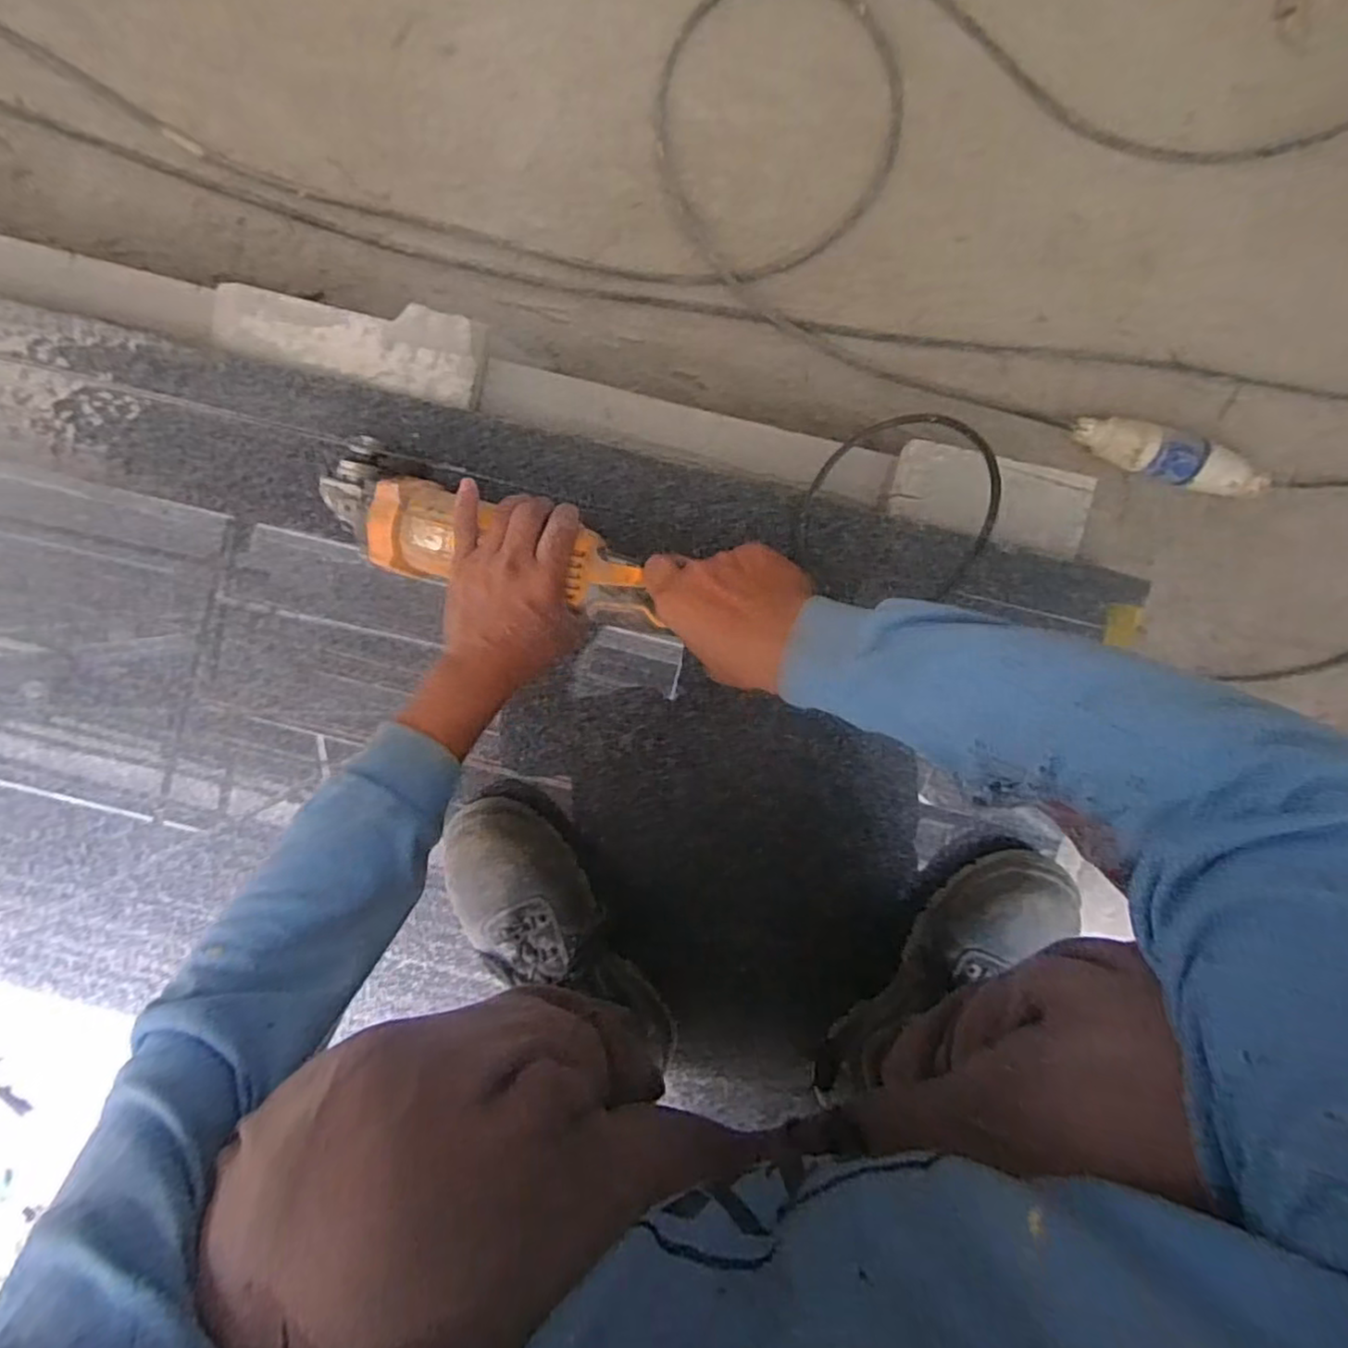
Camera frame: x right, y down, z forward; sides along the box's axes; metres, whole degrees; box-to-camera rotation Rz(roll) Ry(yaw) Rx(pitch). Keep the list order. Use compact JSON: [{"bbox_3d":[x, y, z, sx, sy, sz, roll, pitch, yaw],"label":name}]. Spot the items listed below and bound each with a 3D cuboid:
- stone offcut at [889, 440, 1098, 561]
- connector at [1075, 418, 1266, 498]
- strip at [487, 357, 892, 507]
[{"bbox_3d":[0.272,-0.150,0.574,0.163,0.017,0.070,13,99,1],"label":"stone offcut"},{"bbox_3d":[0.513,-0.222,0.696,0.198,0.043,0.044,17,99,0],"label":"connector"},{"bbox_3d":[0.013,-0.218,0.607,0.370,0.025,0.053,14,100,0],"label":"strip"}]

